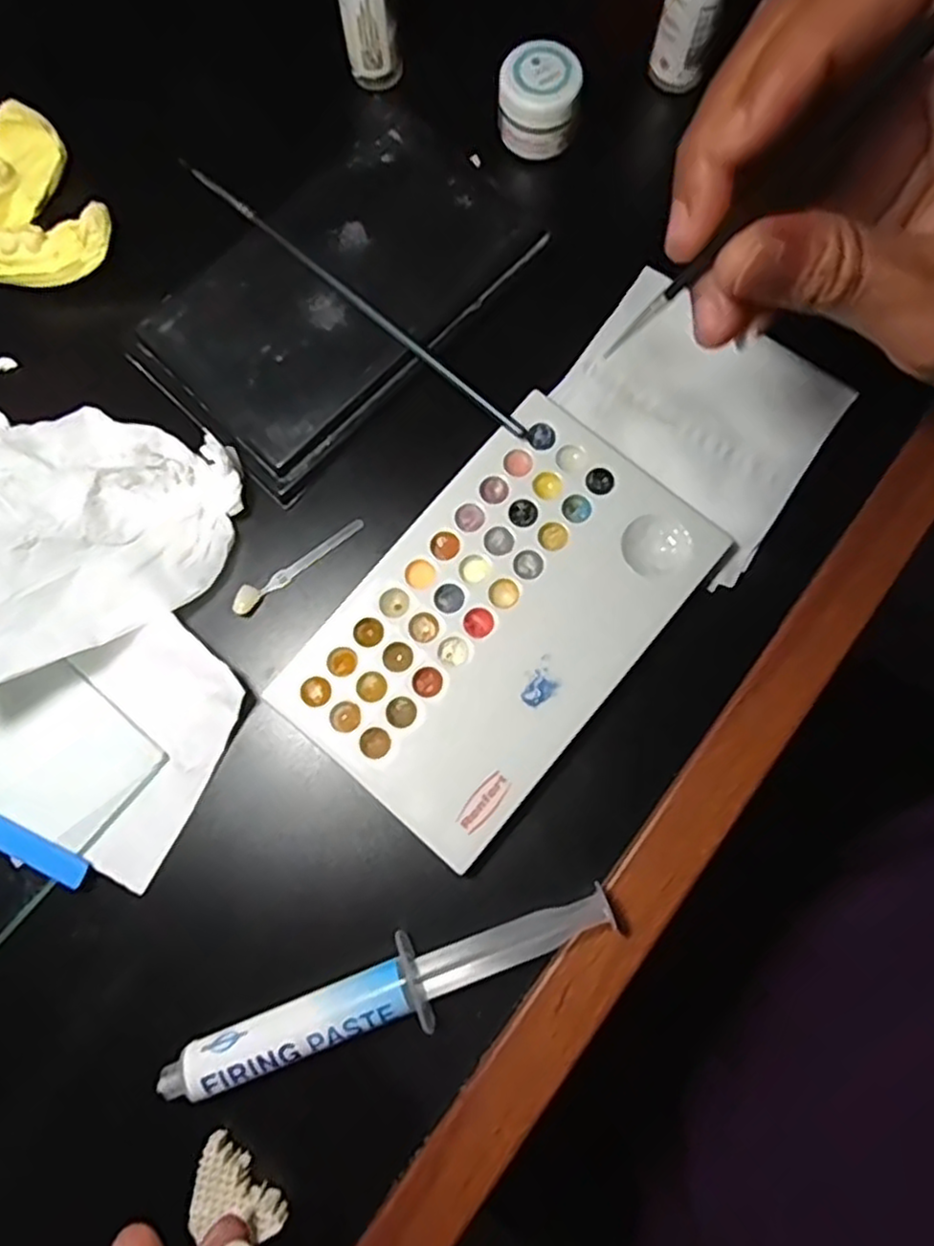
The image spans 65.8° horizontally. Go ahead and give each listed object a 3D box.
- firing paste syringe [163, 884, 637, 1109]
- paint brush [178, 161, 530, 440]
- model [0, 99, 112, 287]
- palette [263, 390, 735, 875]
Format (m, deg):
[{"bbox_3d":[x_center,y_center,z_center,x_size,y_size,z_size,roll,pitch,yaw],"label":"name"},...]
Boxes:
[{"bbox_3d":[-0.024,0.116,0.230,0.146,0.013,0.023,-20,79,-3],"label":"firing paste syringe"},{"bbox_3d":[-0.044,-0.125,0.277,0.172,0.007,0.006,41,82,8],"label":"paint brush"},{"bbox_3d":[-0.179,-0.165,0.289,0.057,0.022,0.074,-34,80,-6],"label":"model"},{"bbox_3d":[0.013,-0.002,0.258,0.092,0.008,0.149,40,82,8],"label":"palette"}]

